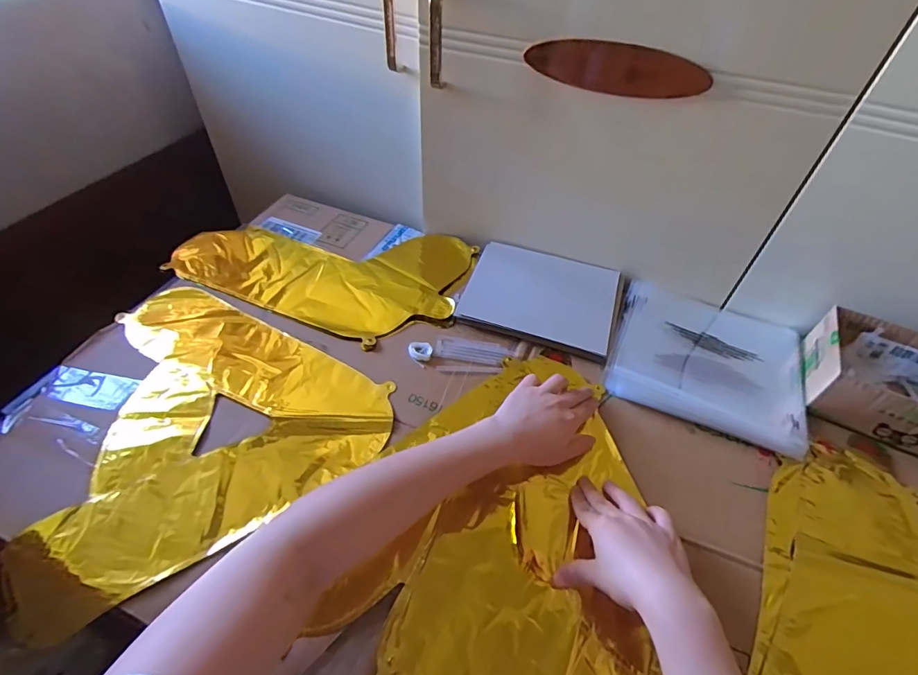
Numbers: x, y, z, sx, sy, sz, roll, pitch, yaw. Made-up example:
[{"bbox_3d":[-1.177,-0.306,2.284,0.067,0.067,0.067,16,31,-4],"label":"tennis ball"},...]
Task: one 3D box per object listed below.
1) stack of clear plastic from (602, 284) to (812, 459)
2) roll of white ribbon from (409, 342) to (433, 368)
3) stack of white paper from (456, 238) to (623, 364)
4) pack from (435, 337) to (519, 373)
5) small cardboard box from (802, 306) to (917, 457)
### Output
[{"bbox_3d":[0.310,0.019,0.582,0.217,0.017,0.209,19,51,13],"label":"stack of clear plastic"},{"bbox_3d":[-0.047,0.018,0.568,0.029,0.011,0.027,2,49,-2],"label":"roll of white ribbon"},{"bbox_3d":[0.113,-0.058,0.633,0.199,0.015,0.157,17,50,11],"label":"stack of white paper"},{"bbox_3d":[0.021,0.021,0.578,0.096,0.004,0.051,3,49,-1],"label":"pack"},{"bbox_3d":[0.506,0.054,0.531,0.185,0.066,0.142,21,51,15],"label":"small cardboard box"}]

